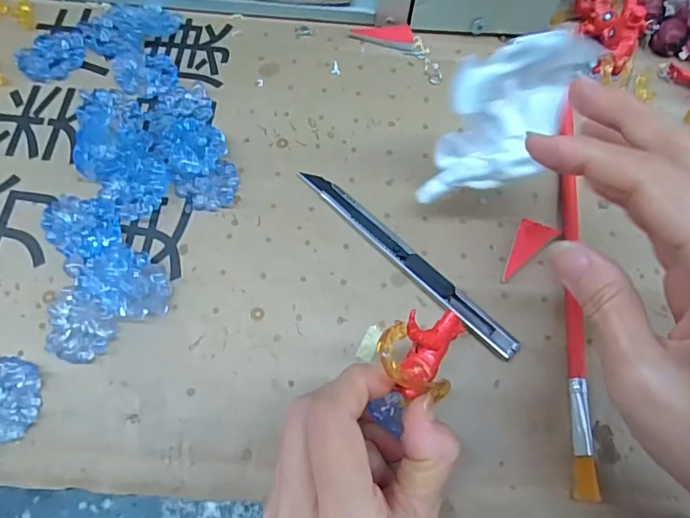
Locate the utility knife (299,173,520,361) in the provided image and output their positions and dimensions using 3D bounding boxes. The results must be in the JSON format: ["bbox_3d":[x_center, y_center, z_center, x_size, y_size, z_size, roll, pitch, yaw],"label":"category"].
[{"bbox_3d":[0.030,-0.001,0.253,0.134,0.009,0.012,43,72,14],"label":"utility knife"}]

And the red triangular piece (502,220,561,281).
[{"bbox_3d":[0.090,-0.007,0.260,0.038,0.006,0.017,-37,74,-16],"label":"red triangular piece"}]

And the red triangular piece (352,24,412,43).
[{"bbox_3d":[0.023,-0.141,0.314,0.038,0.004,0.012,5,67,-1],"label":"red triangular piece"}]

